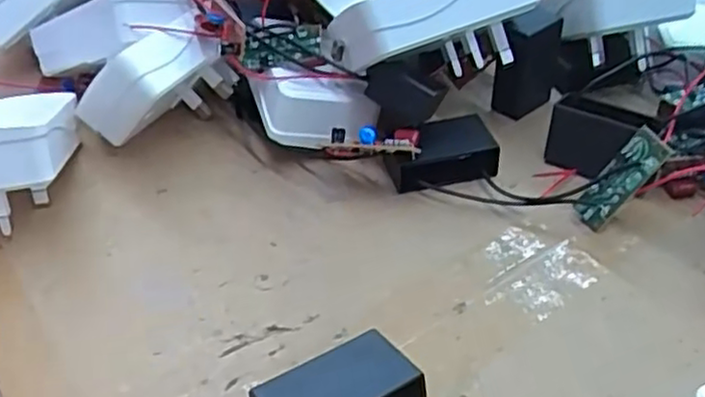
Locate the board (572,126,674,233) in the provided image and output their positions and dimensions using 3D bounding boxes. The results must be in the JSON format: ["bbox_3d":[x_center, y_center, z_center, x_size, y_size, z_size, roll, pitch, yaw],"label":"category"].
[{"bbox_3d":[0.110,-0.006,0.290,0.014,0.046,0.004,42,30,16],"label":"board"}]

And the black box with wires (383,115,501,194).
[{"bbox_3d":[0.039,-0.021,0.329,0.050,0.021,0.026,-11,40,-9],"label":"black box with wires"}]

